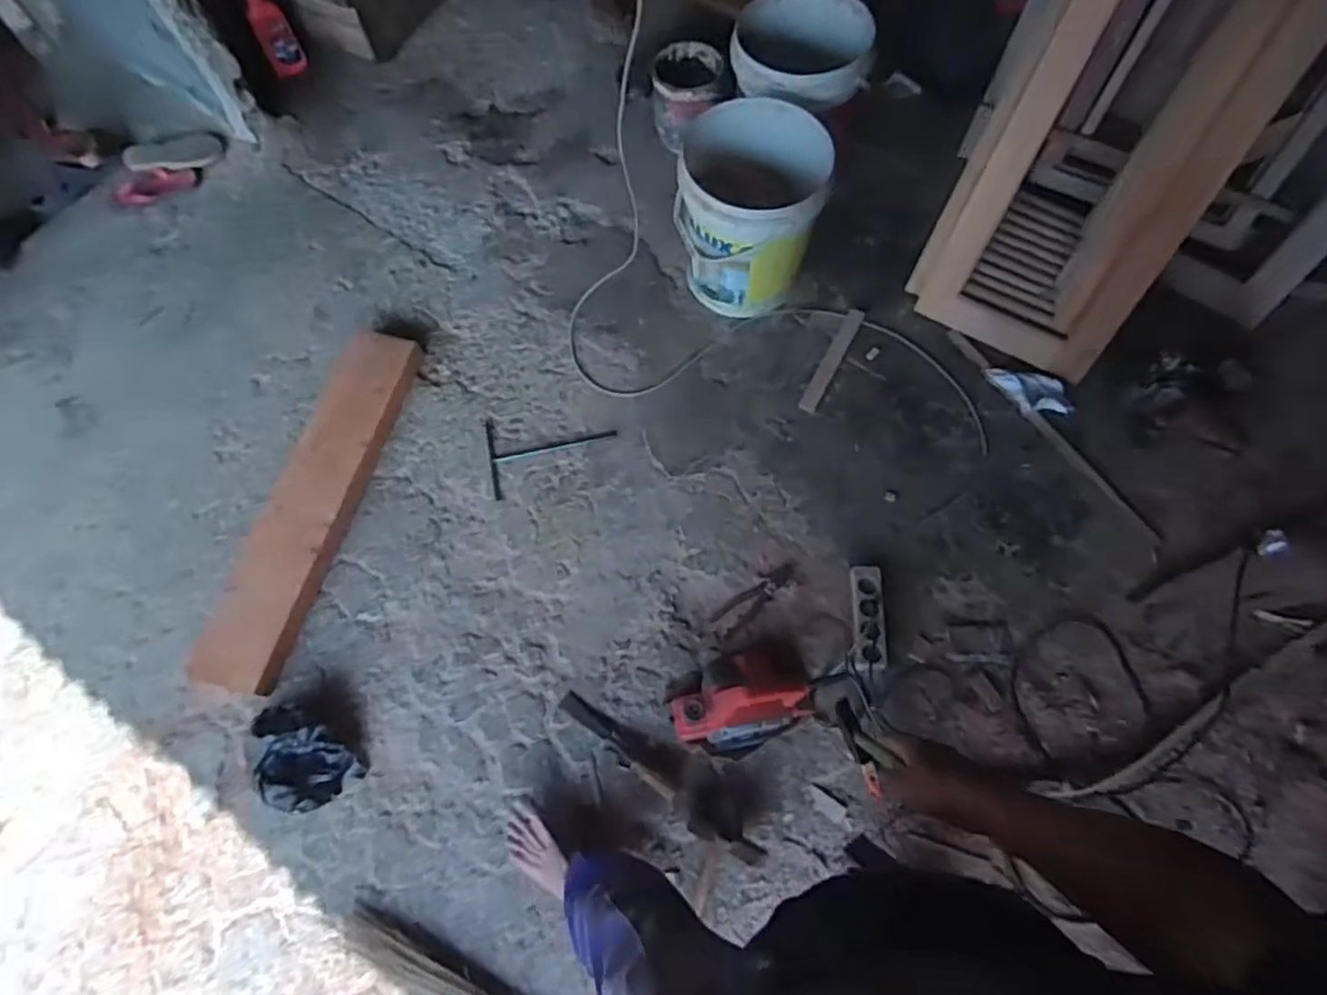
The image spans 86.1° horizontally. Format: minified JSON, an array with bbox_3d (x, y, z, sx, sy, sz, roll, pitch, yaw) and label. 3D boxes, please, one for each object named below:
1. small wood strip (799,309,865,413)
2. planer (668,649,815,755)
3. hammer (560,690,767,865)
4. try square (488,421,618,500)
[{"bbox_3d":[0.394,-0.325,1.641,0.041,0.014,0.306,27,71,11],"label":"small wood strip"},{"bbox_3d":[0.141,0.378,1.327,0.246,0.102,0.165,-16,69,-5],"label":"planer"},{"bbox_3d":[-0.004,0.496,1.311,0.451,0.061,0.107,33,73,13],"label":"hammer"},{"bbox_3d":[-0.249,-0.112,1.613,0.286,0.026,0.199,-12,69,-4],"label":"try square"}]

